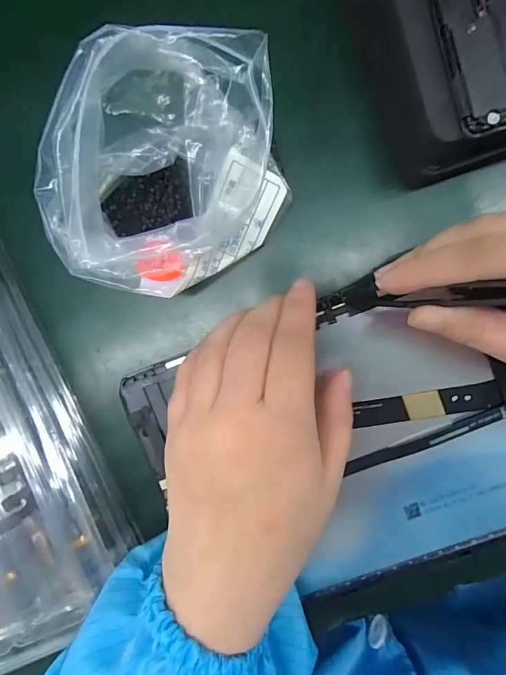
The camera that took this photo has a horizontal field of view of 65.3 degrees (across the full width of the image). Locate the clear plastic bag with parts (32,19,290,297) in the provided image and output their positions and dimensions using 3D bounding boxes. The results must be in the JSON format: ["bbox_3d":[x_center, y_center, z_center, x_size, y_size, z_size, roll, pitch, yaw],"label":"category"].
[{"bbox_3d":[-0.041,-0.076,0.195,0.108,0.073,0.099,-7,92,4],"label":"clear plastic bag with parts"}]

